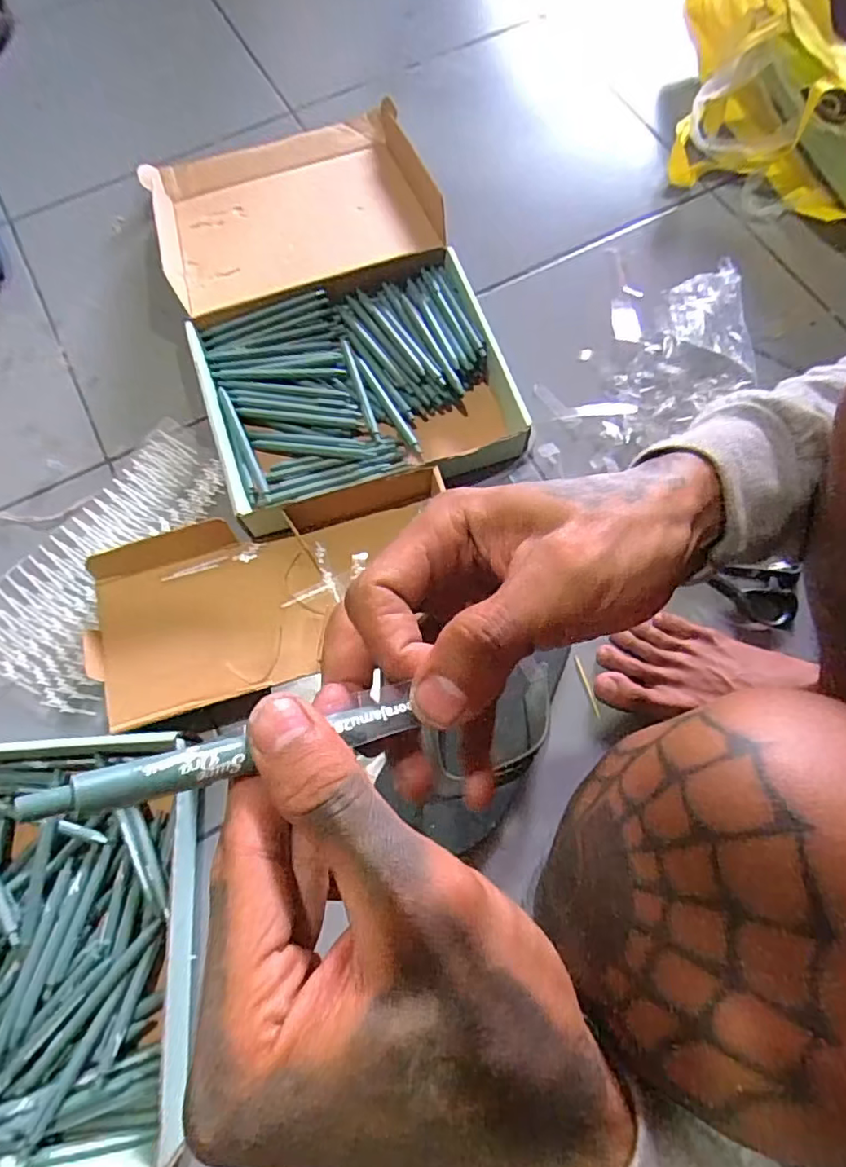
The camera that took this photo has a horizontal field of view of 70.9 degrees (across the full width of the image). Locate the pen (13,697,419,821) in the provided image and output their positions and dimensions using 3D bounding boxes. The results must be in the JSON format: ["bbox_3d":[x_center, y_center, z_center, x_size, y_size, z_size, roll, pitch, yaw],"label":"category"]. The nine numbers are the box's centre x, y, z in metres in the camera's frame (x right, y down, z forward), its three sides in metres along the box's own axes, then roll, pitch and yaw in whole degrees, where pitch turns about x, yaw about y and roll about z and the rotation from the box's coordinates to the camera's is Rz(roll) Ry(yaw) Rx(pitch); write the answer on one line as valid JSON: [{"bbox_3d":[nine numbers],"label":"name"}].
[{"bbox_3d":[-0.049,0.046,0.161,0.100,0.008,0.011,-7,68,-31],"label":"pen"}]

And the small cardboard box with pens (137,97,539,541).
[{"bbox_3d":[-0.112,-0.324,0.684,0.320,0.064,0.538,-16,71,-6],"label":"small cardboard box with pens"}]

